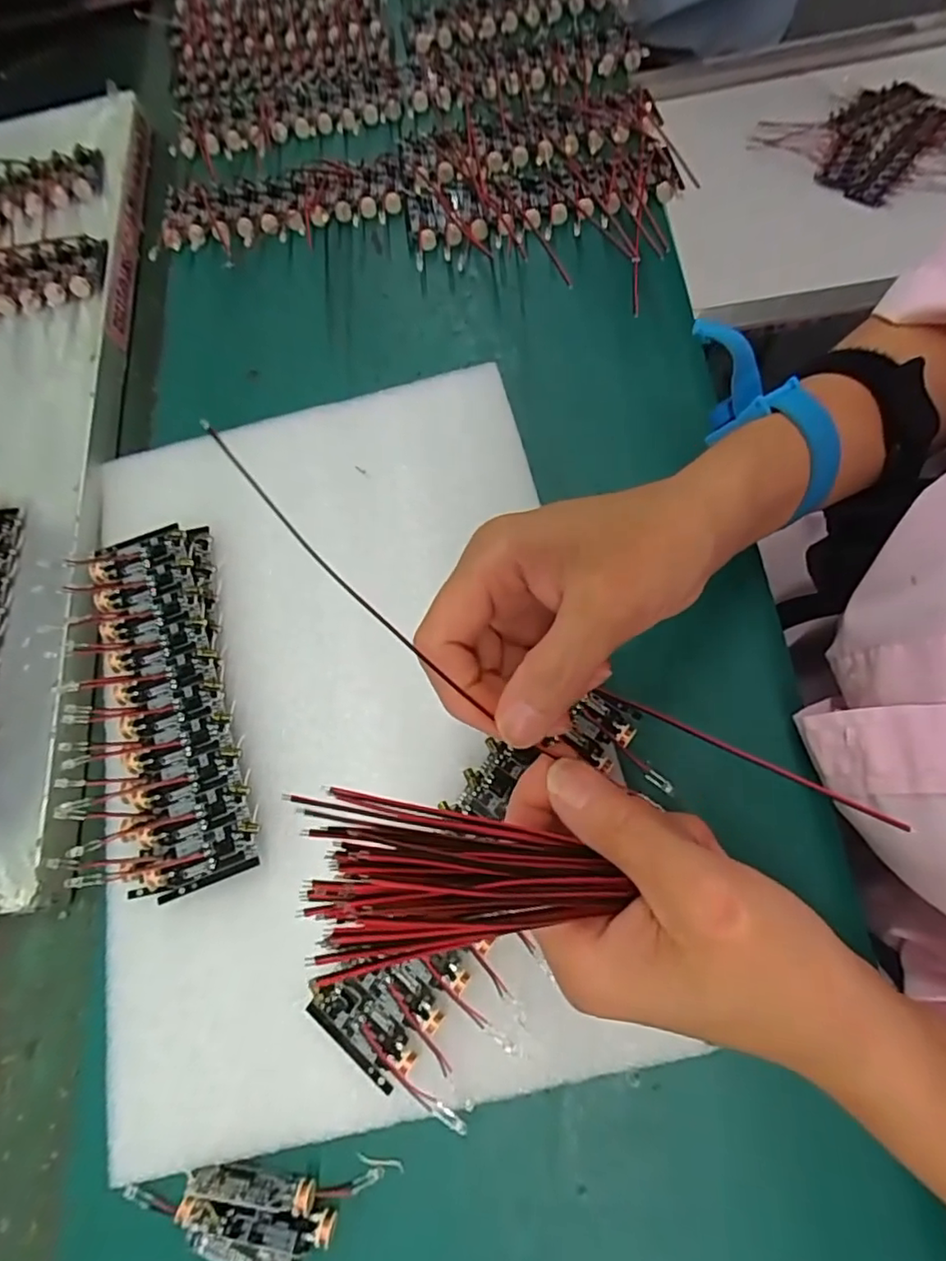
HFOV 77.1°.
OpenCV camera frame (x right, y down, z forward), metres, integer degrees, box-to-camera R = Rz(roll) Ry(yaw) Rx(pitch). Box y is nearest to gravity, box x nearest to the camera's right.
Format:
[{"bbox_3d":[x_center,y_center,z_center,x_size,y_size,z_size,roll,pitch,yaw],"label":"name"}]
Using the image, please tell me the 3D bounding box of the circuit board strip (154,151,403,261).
[{"bbox_3d":[-0.123,-0.272,0.378,0.154,0.012,0.065,-12,70,4],"label":"circuit board strip"}]

